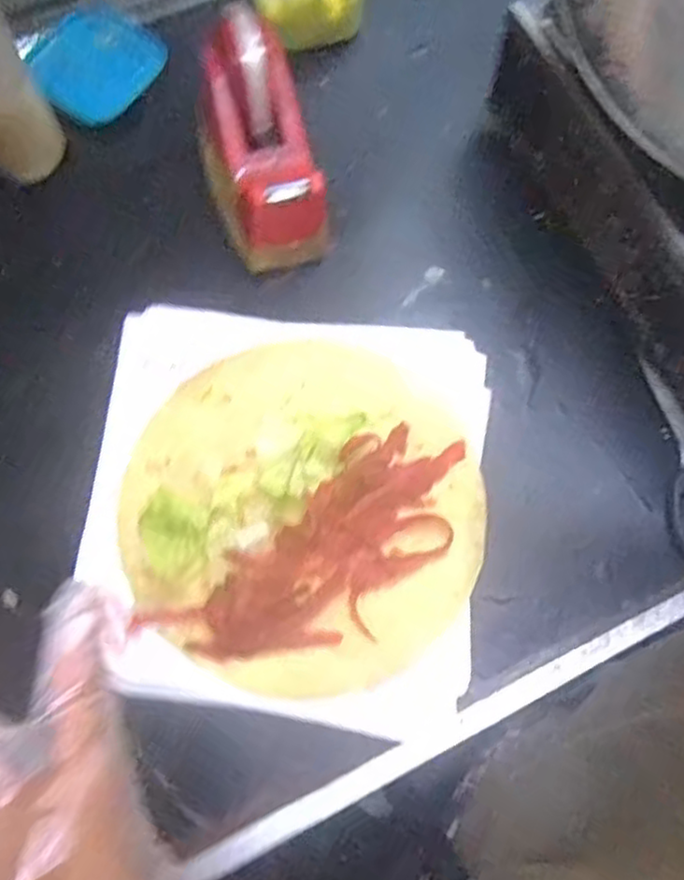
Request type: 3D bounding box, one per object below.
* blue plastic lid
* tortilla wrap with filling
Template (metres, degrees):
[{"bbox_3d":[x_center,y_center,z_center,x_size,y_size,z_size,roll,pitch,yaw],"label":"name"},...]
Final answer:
[{"bbox_3d":[-0.210,-0.325,0.617,0.083,0.011,0.101,40,84,-14],"label":"blue plastic lid"},{"bbox_3d":[-0.024,0.046,0.491,0.233,0.019,0.236,35,75,8],"label":"tortilla wrap with filling"}]

